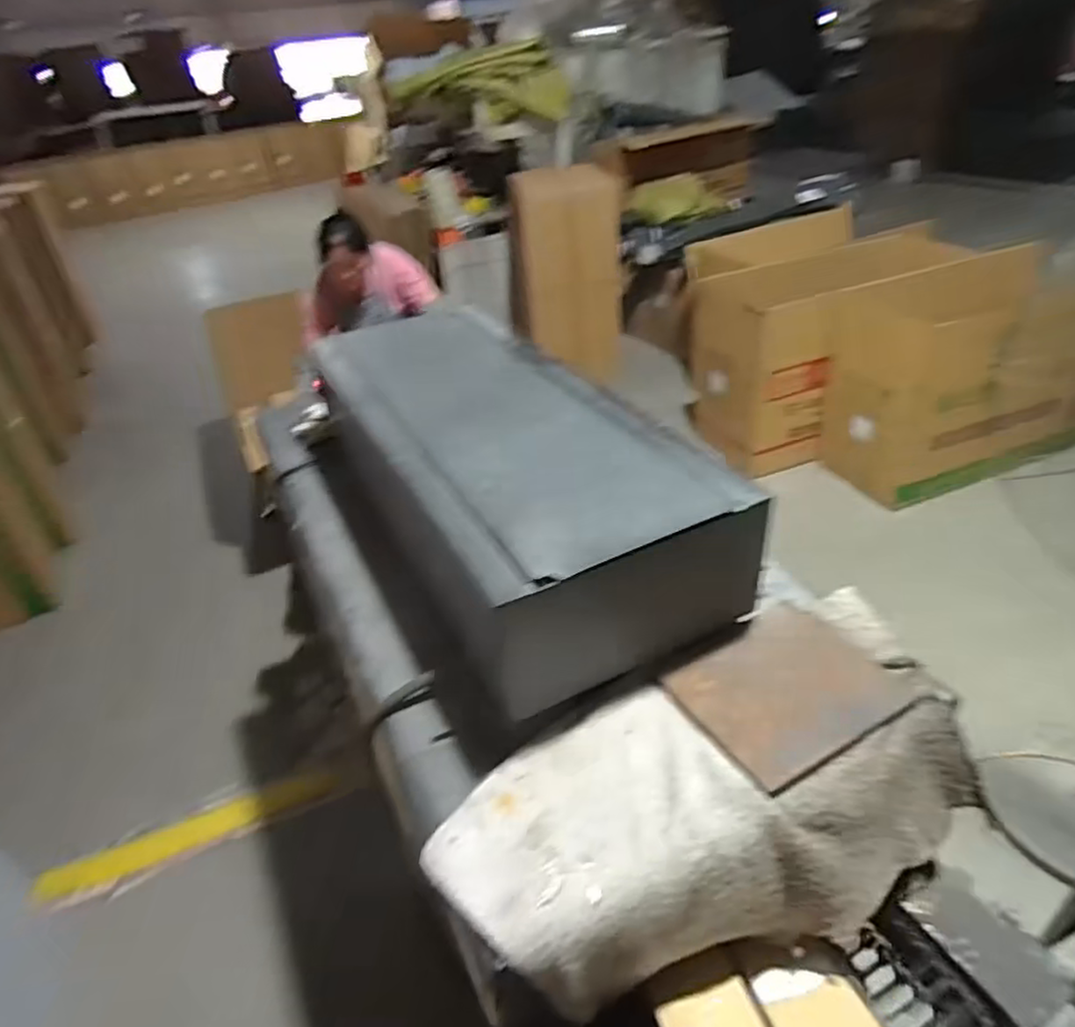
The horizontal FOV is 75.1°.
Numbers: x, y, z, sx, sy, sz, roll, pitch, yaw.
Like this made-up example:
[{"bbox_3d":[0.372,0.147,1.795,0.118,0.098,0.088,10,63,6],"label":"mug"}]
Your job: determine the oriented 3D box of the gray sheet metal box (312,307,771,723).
[{"bbox_3d":[-0.030,-0.060,0.966,0.341,0.209,0.651,-20,37,-19],"label":"gray sheet metal box"}]

